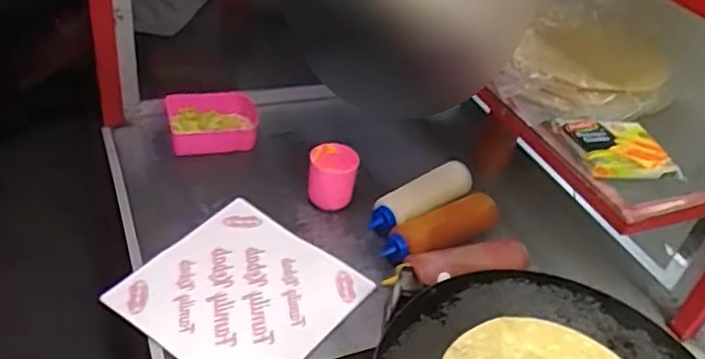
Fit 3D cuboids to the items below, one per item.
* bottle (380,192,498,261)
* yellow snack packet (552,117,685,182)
[{"bbox_3d":[0.131,0.072,0.907,0.199,0.050,0.045,-20,45,-32],"label":"bottle"},{"bbox_3d":[0.287,-0.036,0.681,0.104,0.023,0.101,-3,38,-14],"label":"yellow snack packet"}]

